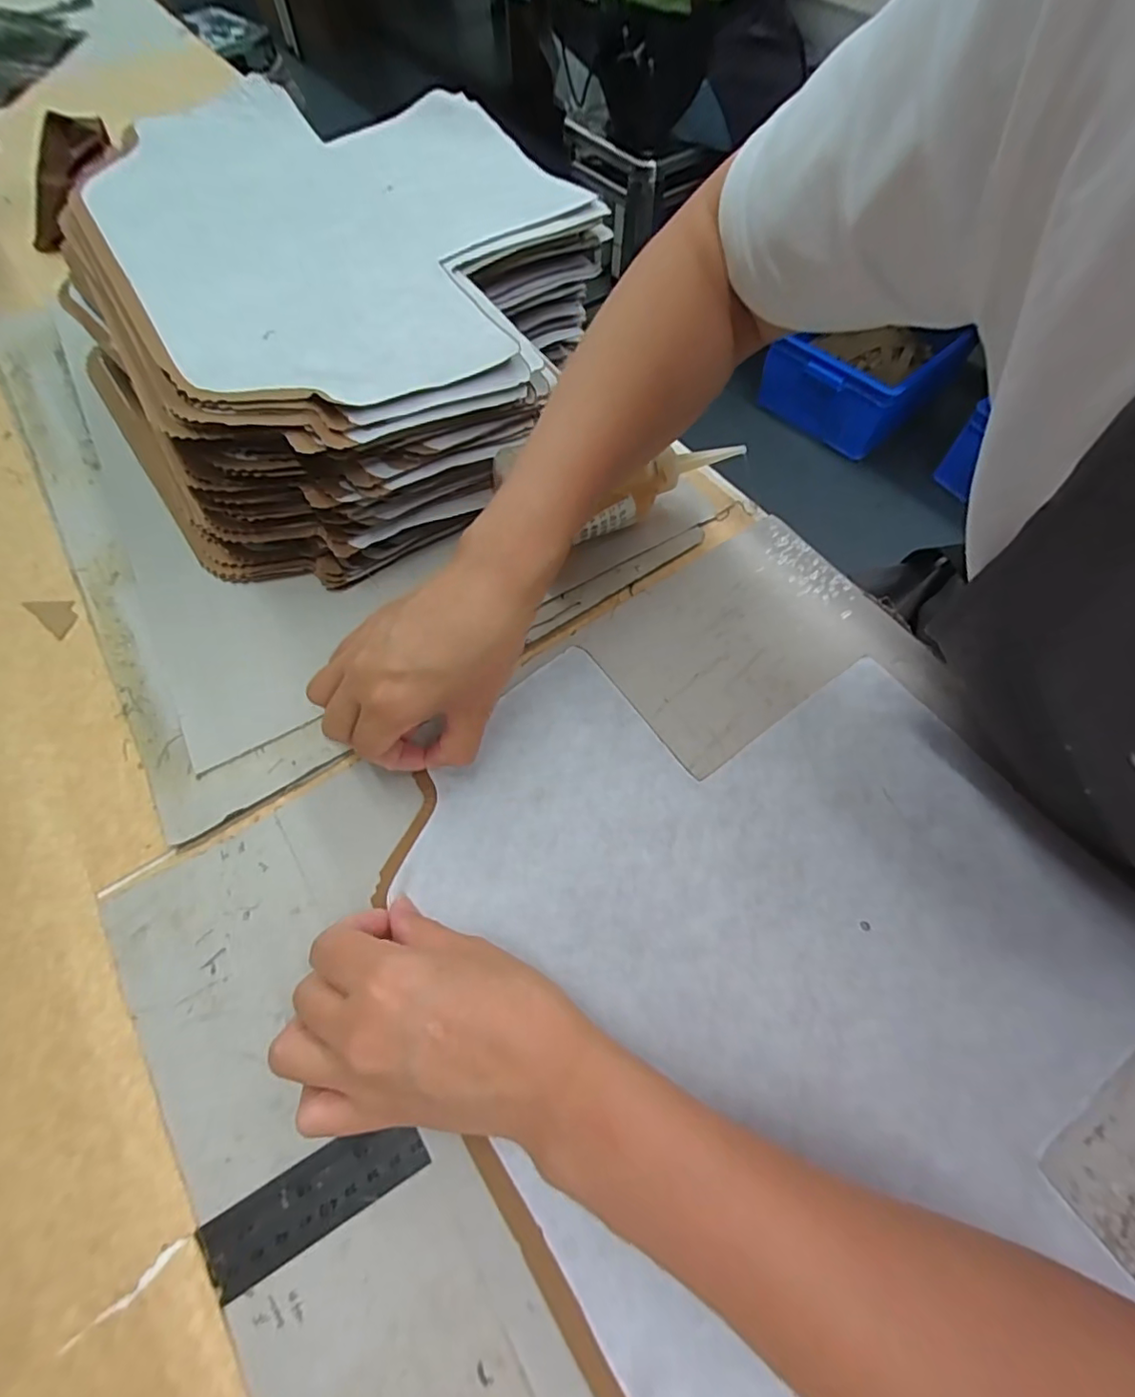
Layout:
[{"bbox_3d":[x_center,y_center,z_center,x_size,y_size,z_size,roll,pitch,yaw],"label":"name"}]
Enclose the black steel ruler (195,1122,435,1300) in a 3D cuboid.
[{"bbox_3d":[-0.106,0.208,0.239,0.089,0.004,0.029,-28,67,-12],"label":"black steel ruler"}]

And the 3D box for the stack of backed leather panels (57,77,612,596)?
[{"bbox_3d":[-0.178,-0.307,0.438,0.360,0.110,0.425,-35,68,-15],"label":"stack of backed leather panels"}]

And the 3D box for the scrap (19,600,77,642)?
[{"bbox_3d":[-0.342,-0.059,0.379,0.044,0.004,0.021,36,69,17],"label":"scrap"}]

